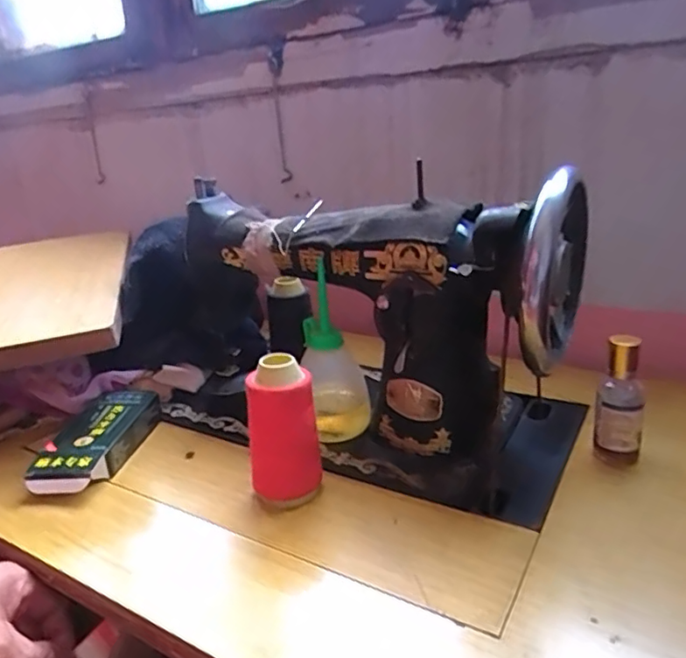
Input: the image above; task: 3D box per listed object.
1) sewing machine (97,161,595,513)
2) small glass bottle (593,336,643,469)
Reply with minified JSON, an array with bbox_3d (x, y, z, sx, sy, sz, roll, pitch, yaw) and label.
[{"bbox_3d":[-0.025,-0.008,0.490,0.413,0.192,0.143,7,24,30],"label":"sewing machine"},{"bbox_3d":[0.201,0.054,0.410,0.030,0.099,0.023,5,23,27],"label":"small glass bottle"}]

